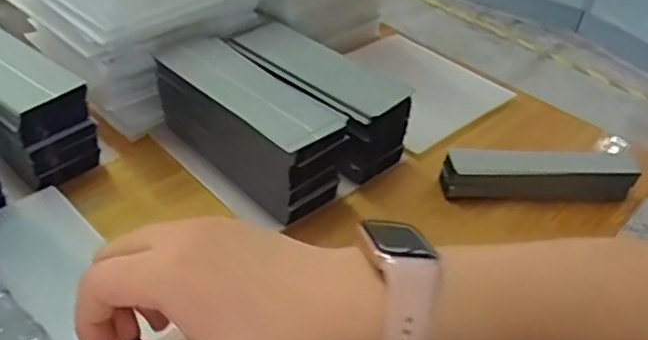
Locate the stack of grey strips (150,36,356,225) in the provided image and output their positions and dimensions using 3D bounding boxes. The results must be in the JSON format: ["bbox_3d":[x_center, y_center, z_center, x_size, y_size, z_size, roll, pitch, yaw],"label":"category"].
[{"bbox_3d":[-0.056,-0.036,0.484,0.073,0.082,0.159,-29,53,-35],"label":"stack of grey strips"}]

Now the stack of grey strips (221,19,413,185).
[{"bbox_3d":[-0.011,-0.058,0.522,0.163,0.074,0.072,33,46,26],"label":"stack of grey strips"}]

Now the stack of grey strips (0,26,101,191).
[{"bbox_3d":[-0.247,-0.053,0.474,0.151,0.082,0.062,30,45,24],"label":"stack of grey strips"}]

